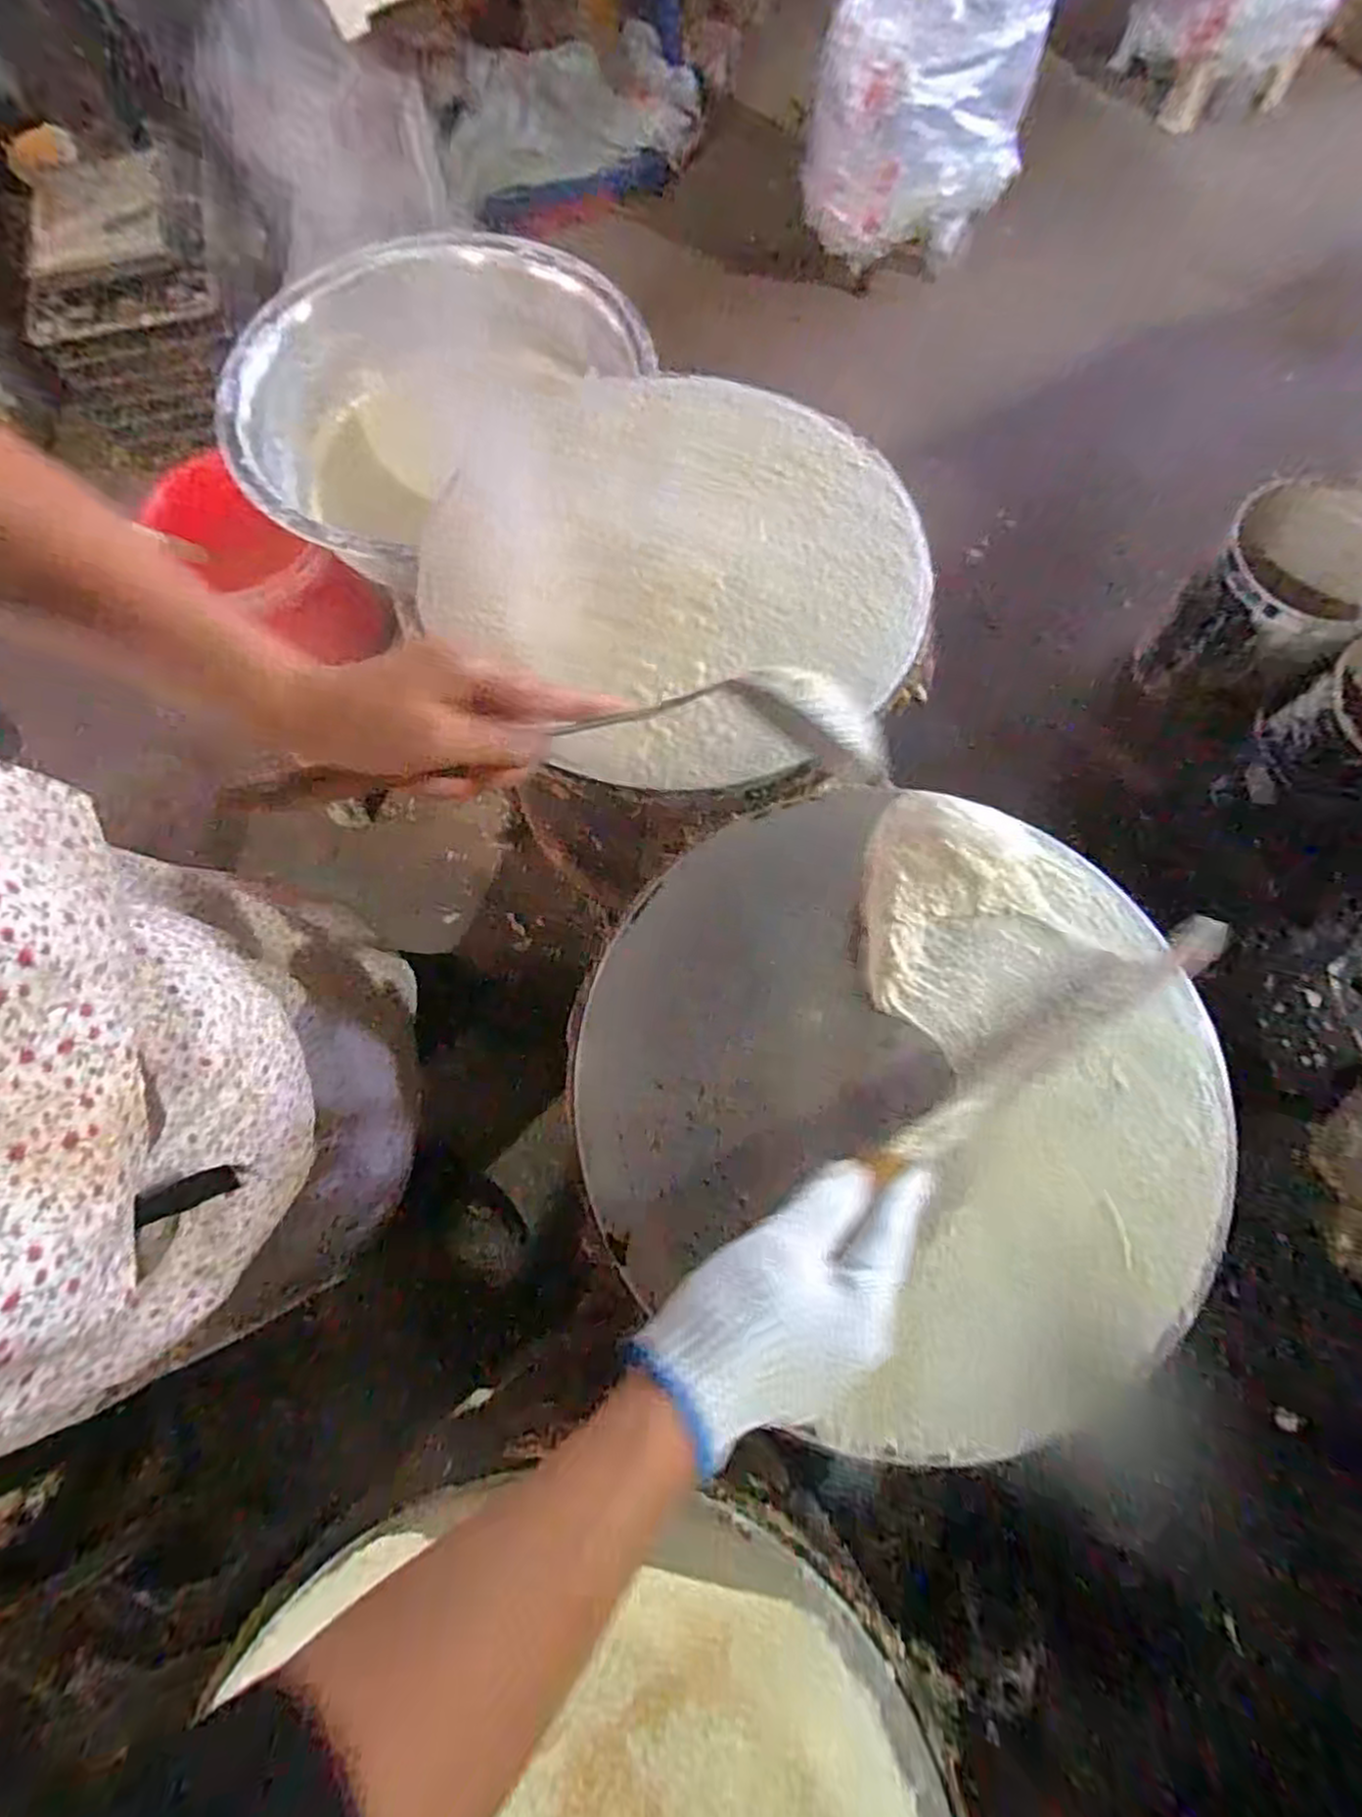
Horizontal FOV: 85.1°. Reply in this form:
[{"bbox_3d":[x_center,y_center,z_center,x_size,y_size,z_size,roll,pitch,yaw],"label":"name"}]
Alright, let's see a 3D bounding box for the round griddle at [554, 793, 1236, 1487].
[{"bbox_3d":[0.134,0.102,0.449,0.376,0.057,0.359,0,79,1],"label":"round griddle"}]

